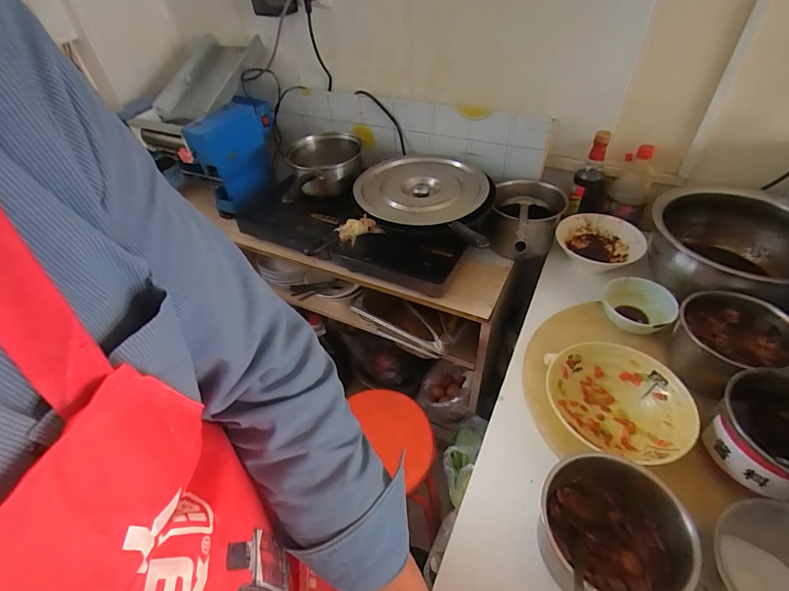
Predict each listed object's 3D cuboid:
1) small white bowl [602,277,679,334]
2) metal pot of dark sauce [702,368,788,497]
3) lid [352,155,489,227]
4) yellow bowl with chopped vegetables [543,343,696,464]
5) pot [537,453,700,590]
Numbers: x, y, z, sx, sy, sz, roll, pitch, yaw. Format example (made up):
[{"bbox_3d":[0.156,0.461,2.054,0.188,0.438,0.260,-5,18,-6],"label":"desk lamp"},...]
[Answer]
[{"bbox_3d":[0.436,0.027,0.722,0.113,0.056,0.108,-3,46,3],"label":"small white bowl"},{"bbox_3d":[0.493,0.182,0.518,0.133,0.099,0.150,-20,47,-14],"label":"metal pot of dark sauce"},{"bbox_3d":[0.057,-0.236,0.900,0.290,0.039,0.260,3,46,8],"label":"lid"},{"bbox_3d":[0.328,0.161,0.592,0.185,0.062,0.181,-3,46,3],"label":"yellow bowl with chopped vegetables"},{"bbox_3d":[0.258,0.289,0.482,0.145,0.098,0.155,-3,46,3],"label":"pot"}]

